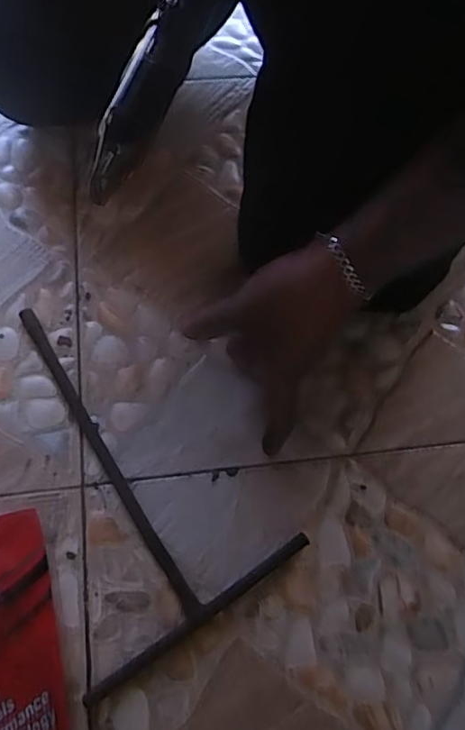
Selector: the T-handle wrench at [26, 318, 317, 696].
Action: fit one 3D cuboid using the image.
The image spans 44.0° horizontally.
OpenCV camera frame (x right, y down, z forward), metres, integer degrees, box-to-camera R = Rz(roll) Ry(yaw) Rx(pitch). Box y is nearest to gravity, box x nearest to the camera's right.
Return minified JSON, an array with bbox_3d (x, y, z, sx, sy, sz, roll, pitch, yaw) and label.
[{"bbox_3d":[-0.095,0.069,0.431,0.168,0.008,0.273,-32,74,-14],"label":"T-handle wrench"}]

